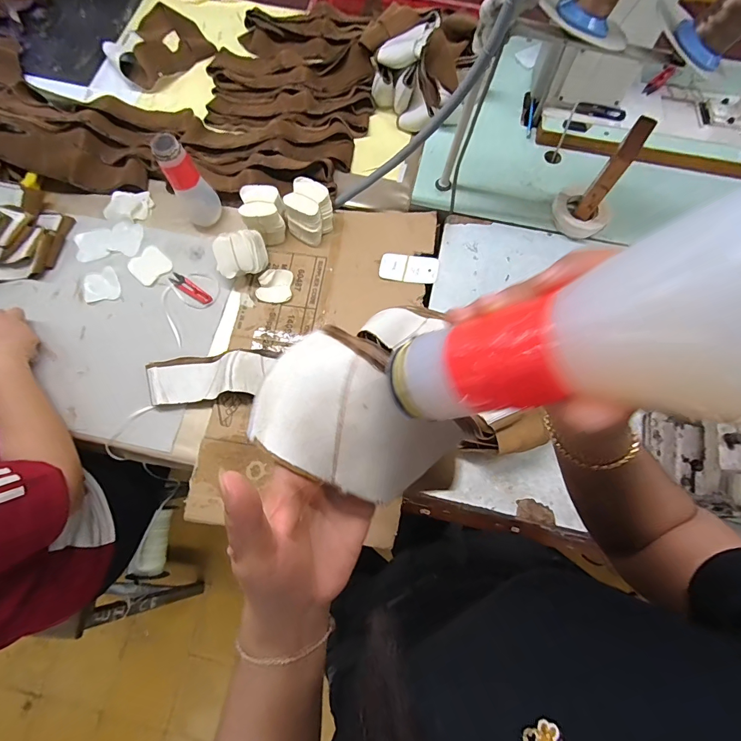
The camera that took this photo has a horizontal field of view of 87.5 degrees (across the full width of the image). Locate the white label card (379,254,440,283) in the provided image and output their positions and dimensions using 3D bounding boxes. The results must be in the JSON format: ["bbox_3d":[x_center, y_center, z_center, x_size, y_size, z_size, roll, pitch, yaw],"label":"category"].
[{"bbox_3d":[0.070,-0.187,0.708,0.105,0.004,0.055,4,77,8],"label":"white label card"}]

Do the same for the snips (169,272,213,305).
[{"bbox_3d":[-0.337,-0.153,0.725,0.091,0.004,0.025,34,77,10],"label":"snips"}]

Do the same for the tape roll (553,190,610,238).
[{"bbox_3d":[0.387,-0.294,0.710,0.098,0.033,0.091,0,72,-1],"label":"tape roll"}]

